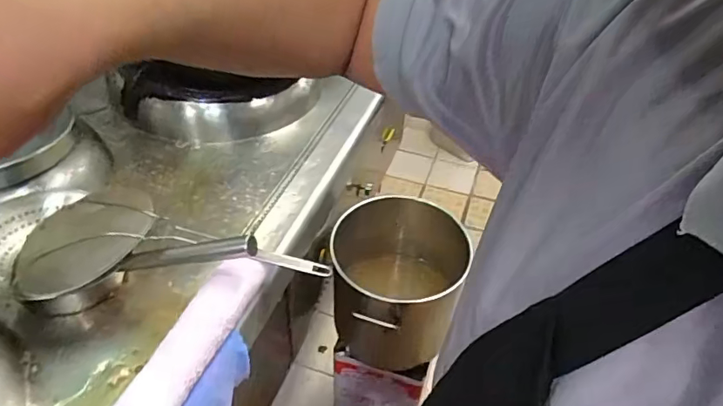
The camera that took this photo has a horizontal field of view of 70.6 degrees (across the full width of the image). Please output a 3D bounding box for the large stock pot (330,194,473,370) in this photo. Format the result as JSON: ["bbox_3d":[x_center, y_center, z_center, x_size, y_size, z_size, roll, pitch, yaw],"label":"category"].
[{"bbox_3d":[0.095,0.199,1.203,0.319,0.295,0.347,2,42,-2],"label":"large stock pot"}]

